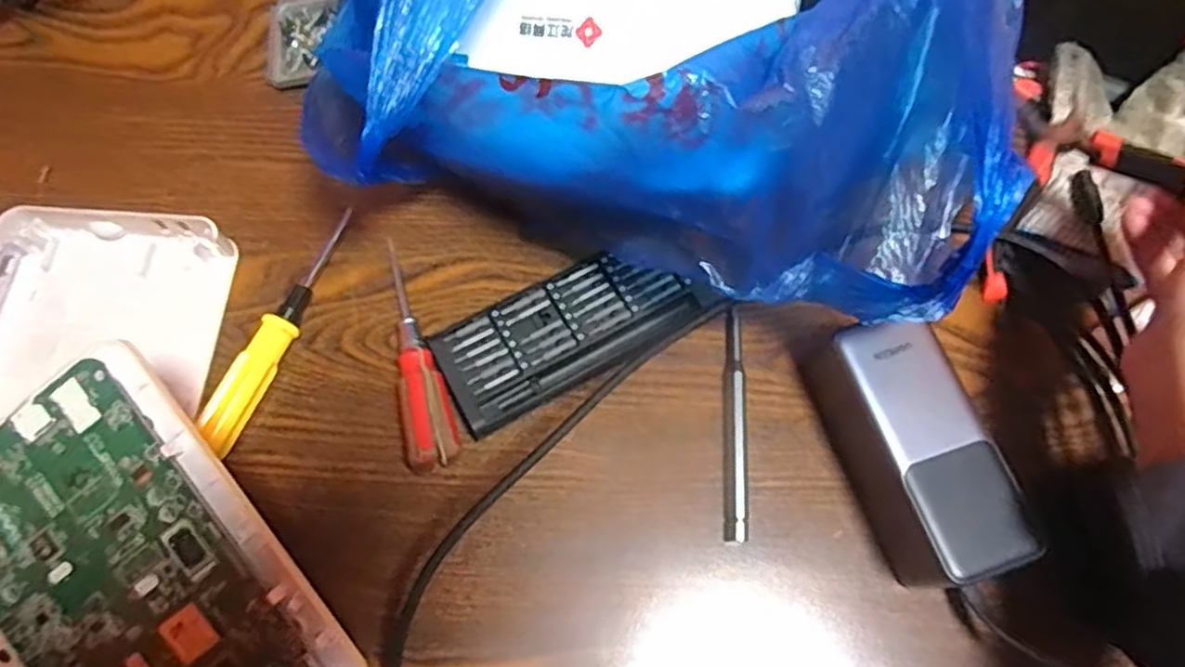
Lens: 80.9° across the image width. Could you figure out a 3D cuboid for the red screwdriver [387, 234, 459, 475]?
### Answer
[{"bbox_3d":[-0.096,0.010,0.374,0.026,0.026,0.129,-15,70,-8],"label":"red screwdriver"}]

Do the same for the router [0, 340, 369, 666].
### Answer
[{"bbox_3d":[-0.186,0.108,0.276,0.125,0.017,0.172,-37,91,4],"label":"router"}]

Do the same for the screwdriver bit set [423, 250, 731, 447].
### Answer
[{"bbox_3d":[-0.009,-0.003,0.388,0.151,0.016,0.064,-26,72,-12],"label":"screwdriver bit set"}]

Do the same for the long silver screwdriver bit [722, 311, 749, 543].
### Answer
[{"bbox_3d":[0.077,0.047,0.376,0.011,0.011,0.125,4,68,-1],"label":"long silver screwdriver bit"}]

